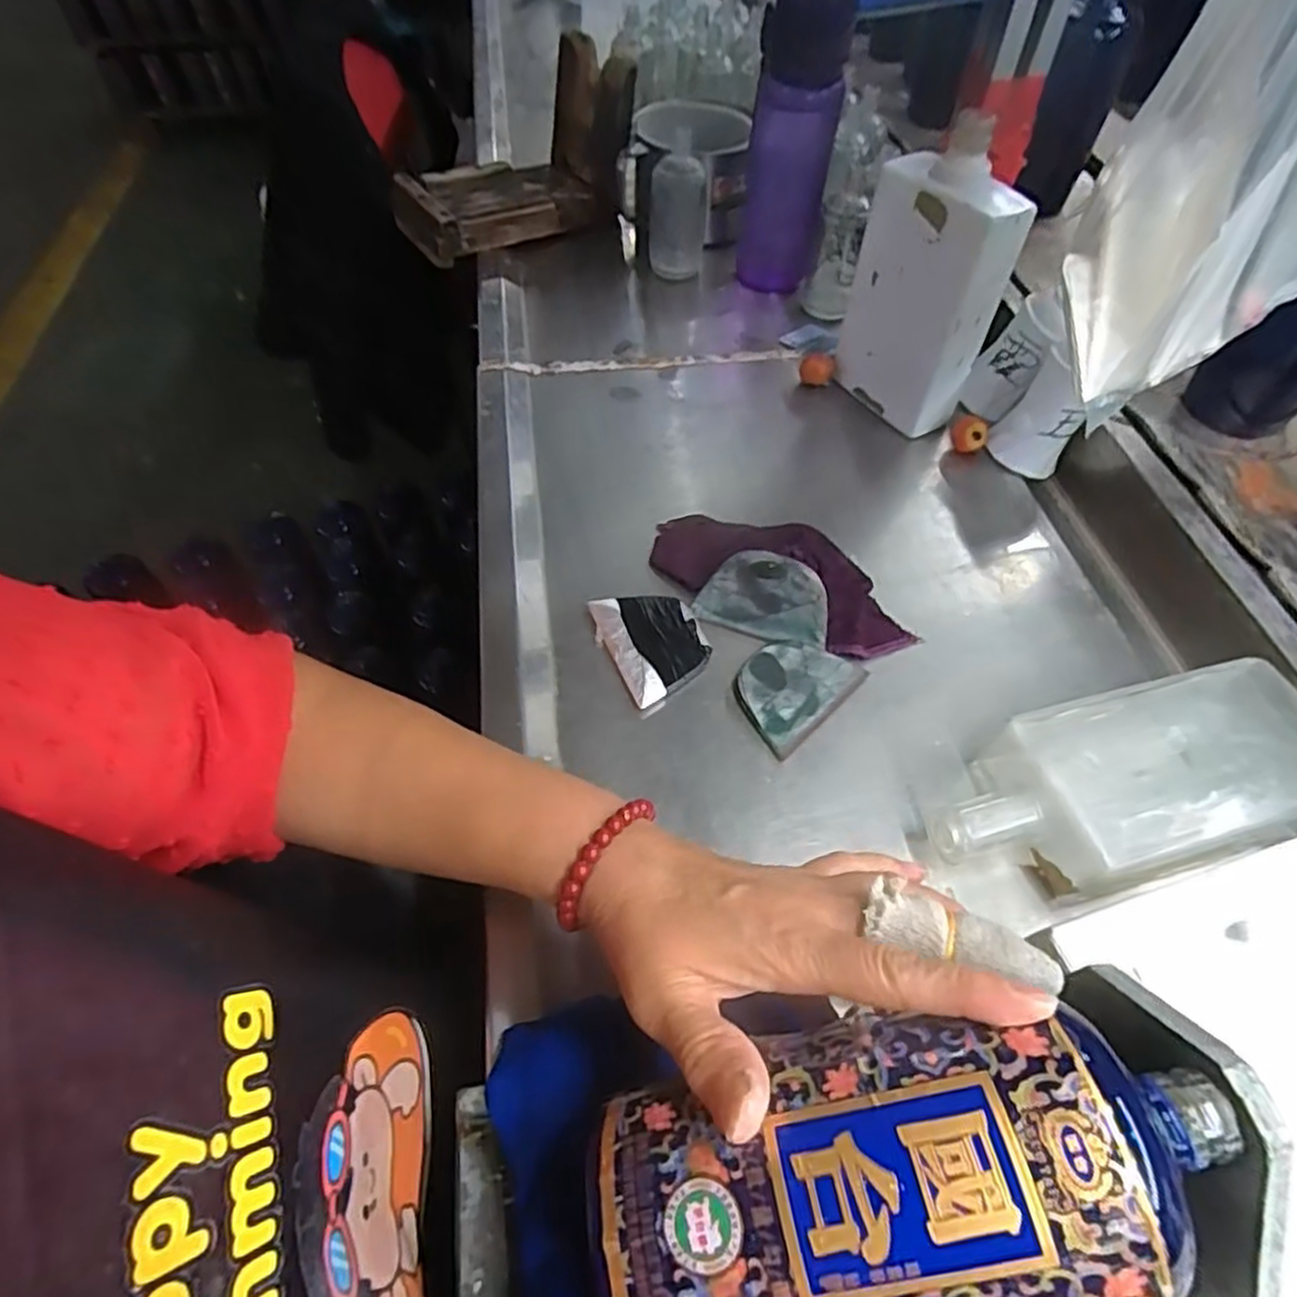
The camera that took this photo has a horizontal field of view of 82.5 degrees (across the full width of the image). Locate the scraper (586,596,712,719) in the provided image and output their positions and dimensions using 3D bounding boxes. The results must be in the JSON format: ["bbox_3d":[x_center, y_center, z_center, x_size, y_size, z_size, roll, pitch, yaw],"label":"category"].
[{"bbox_3d":[0.003,-0.005,0.467,0.062,0.013,0.084,-24,56,-17],"label":"scraper"}]

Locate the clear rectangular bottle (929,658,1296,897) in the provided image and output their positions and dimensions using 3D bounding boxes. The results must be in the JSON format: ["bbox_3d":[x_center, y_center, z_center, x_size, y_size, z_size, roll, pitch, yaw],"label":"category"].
[{"bbox_3d":[0.255,0.069,0.386,0.219,0.044,0.092,-14,55,-8],"label":"clear rectangular bottle"}]

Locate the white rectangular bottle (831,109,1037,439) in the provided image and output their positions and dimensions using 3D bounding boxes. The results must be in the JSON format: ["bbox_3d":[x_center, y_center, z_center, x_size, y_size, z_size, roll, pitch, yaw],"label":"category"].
[{"bbox_3d":[0.207,-0.269,0.559,0.056,0.188,0.113,-27,58,-16],"label":"white rectangular bottle"}]

